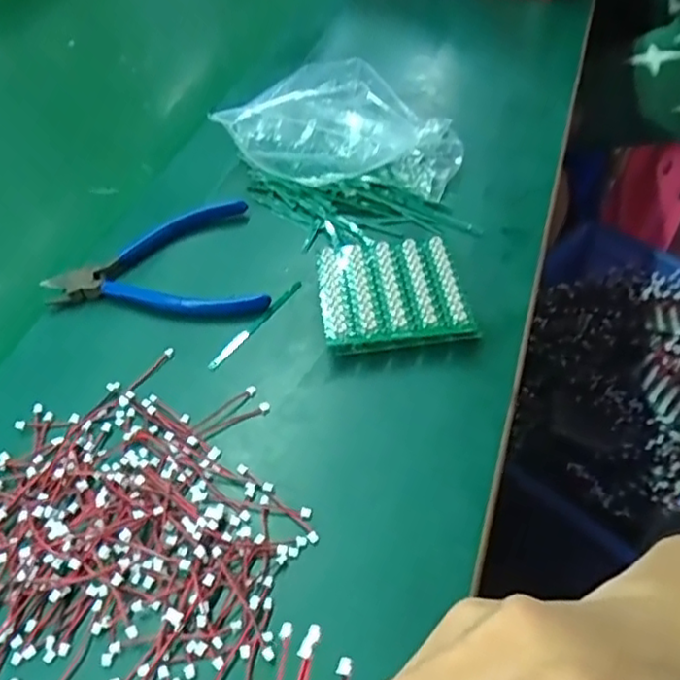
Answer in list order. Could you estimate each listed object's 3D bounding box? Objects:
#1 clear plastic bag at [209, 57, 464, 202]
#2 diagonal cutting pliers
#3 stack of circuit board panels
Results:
[{"bbox_3d":[0.001,-0.159,0.497,0.181,0.061,0.088,4,50,6],"label":"clear plastic bag"},{"bbox_3d":[-0.115,-0.057,0.448,0.140,0.016,0.100,0,49,3],"label":"diagonal cutting pliers"},{"bbox_3d":[0.032,-0.029,0.415,0.086,0.018,0.083,-5,49,-2],"label":"stack of circuit board panels"}]

